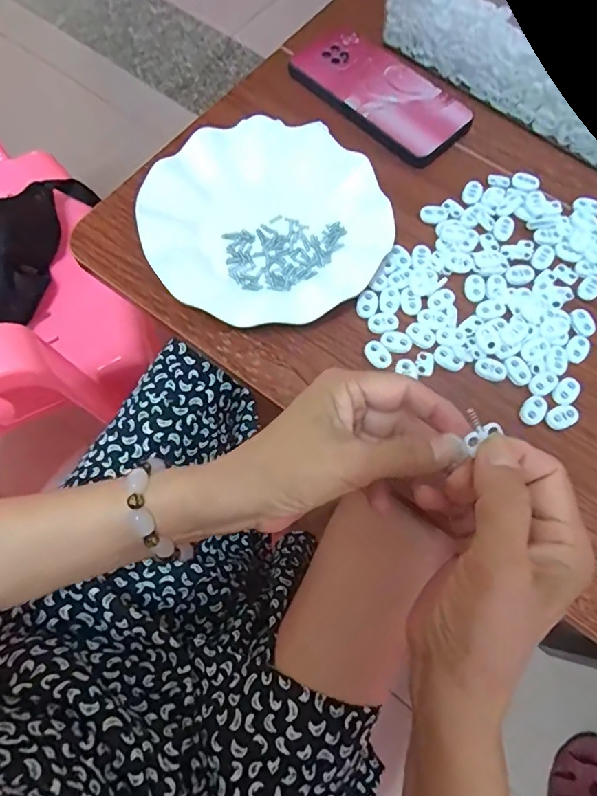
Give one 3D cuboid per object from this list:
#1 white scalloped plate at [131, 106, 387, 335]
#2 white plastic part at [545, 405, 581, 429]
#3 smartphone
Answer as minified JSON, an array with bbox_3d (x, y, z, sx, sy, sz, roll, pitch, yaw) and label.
[{"bbox_3d":[-0.027,-0.140,0.392,0.179,0.019,0.186,1,70,-1],"label":"white scalloped plate"},{"bbox_3d":[0.186,0.014,0.354,0.023,0.005,0.014,-19,72,-8],"label":"white plastic part"},{"bbox_3d":[0.077,-0.277,0.454,0.092,0.017,0.155,-40,76,-14],"label":"smartphone"}]

